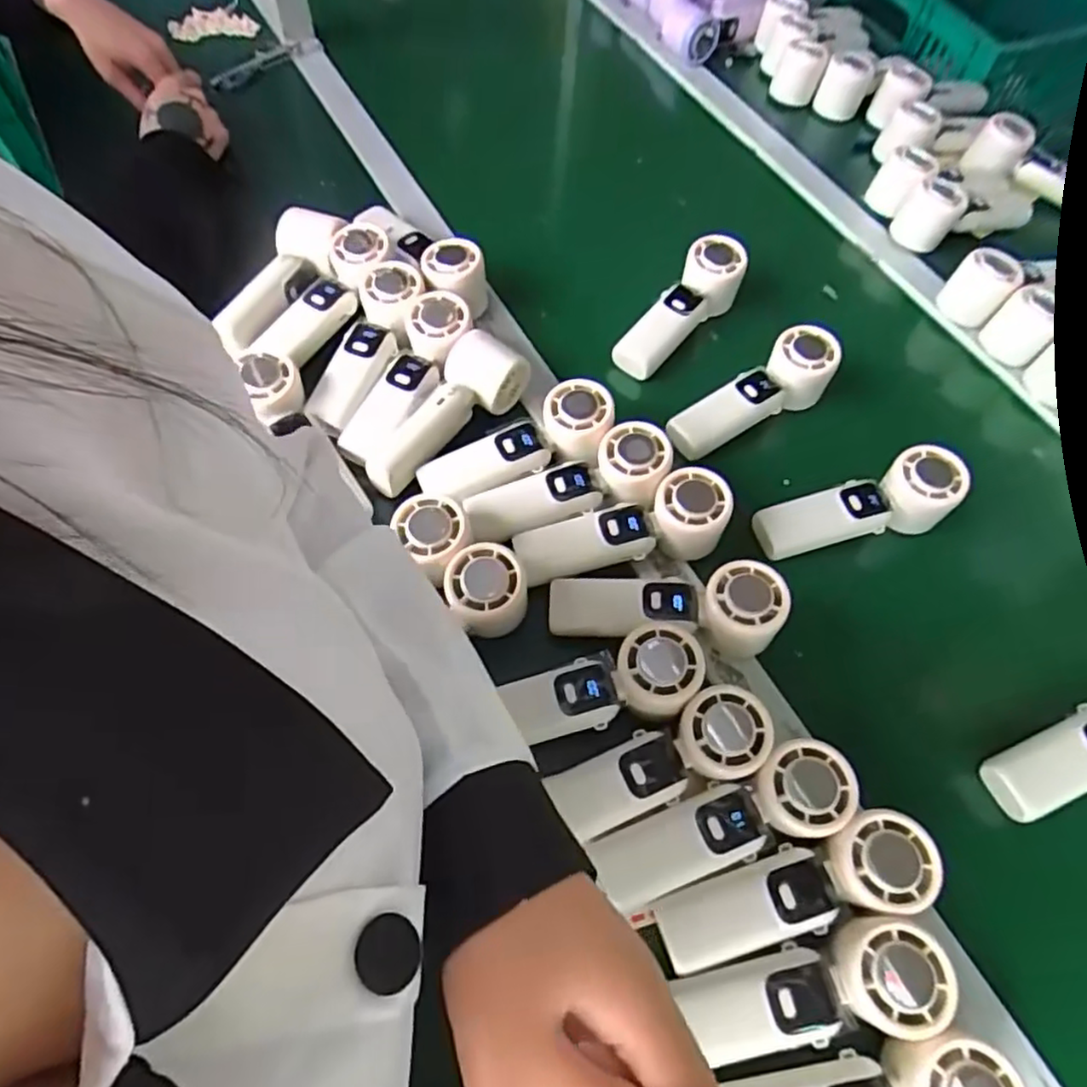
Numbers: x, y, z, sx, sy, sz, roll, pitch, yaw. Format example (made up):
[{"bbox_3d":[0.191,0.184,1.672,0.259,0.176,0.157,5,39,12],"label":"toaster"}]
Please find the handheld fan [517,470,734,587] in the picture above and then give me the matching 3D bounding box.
[{"bbox_3d":[0.062,-0.006,0.530,0.167,0.051,0.052,-16,63,4],"label":"handheld fan"}]

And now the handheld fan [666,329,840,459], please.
[{"bbox_3d":[0.183,-0.128,0.604,0.164,0.047,0.052,-32,67,-6],"label":"handheld fan"}]

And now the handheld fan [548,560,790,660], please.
[{"bbox_3d":[0.090,0.049,0.502,0.169,0.054,0.054,-1,60,11],"label":"handheld fan"}]

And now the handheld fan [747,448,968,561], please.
[{"bbox_3d":[0.254,-0.030,0.544,0.162,0.049,0.049,-14,63,-12],"label":"handheld fan"}]

